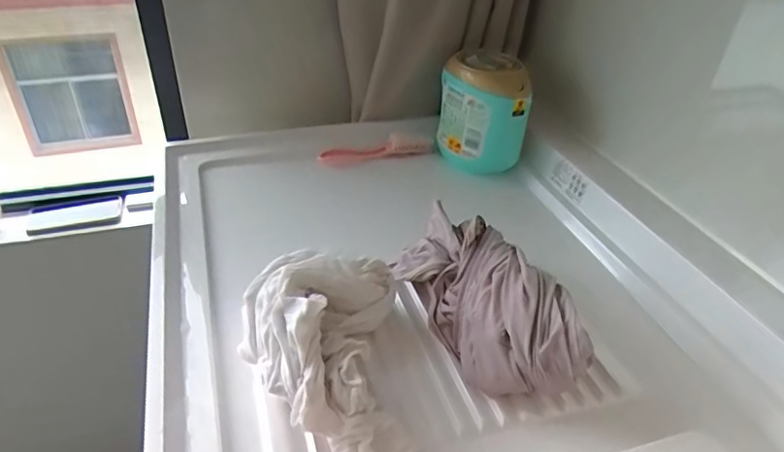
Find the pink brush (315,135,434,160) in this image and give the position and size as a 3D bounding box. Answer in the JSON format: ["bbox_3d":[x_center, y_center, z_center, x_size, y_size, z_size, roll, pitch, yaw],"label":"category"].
[{"bbox_3d":[-0.025,-0.126,0.929,0.190,0.034,0.029,-13,41,-18],"label":"pink brush"}]

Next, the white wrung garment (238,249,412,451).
[{"bbox_3d":[-0.065,0.118,0.502,0.144,0.093,0.207,-2,39,-5],"label":"white wrung garment"}]

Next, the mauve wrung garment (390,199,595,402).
[{"bbox_3d":[0.098,0.076,0.578,0.104,0.088,0.236,-18,43,-23],"label":"mauve wrung garment"}]

